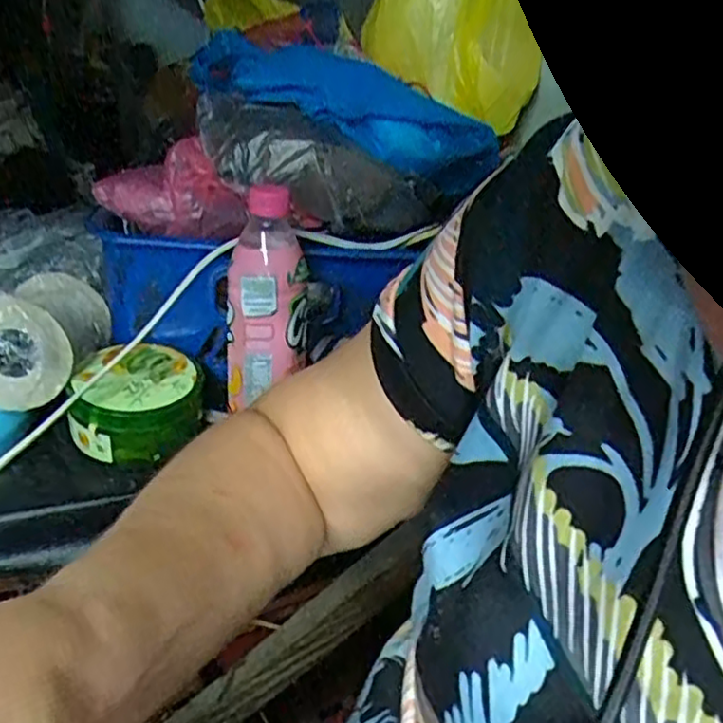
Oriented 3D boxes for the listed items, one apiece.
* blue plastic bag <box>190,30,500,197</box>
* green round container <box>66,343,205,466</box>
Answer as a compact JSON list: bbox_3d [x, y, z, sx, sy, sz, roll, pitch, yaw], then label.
[{"bbox_3d":[-0.027,-0.226,0.613,0.285,0.094,0.093,16,26,18],"label":"blue plastic bag"},{"bbox_3d":[-0.183,0.035,0.562,0.100,0.070,0.091,-1,26,-18],"label":"green round container"}]

